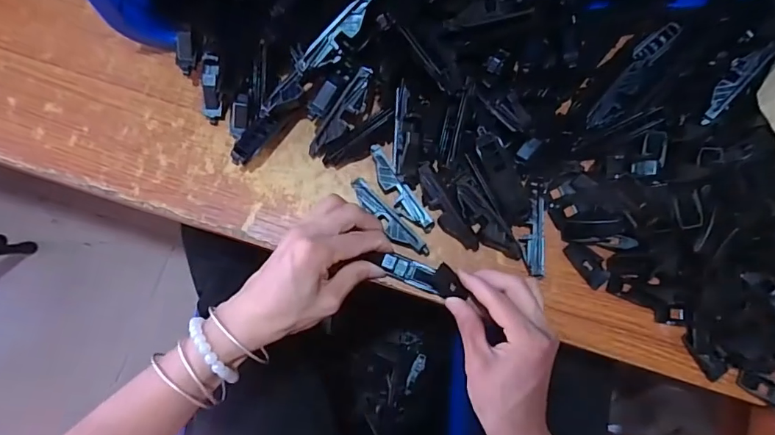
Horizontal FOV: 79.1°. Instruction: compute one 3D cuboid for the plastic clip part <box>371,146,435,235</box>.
[{"bbox_3d":[0.009,-0.022,0.385,0.017,0.016,0.082,-35,83,-10],"label":"plastic clip part"}]

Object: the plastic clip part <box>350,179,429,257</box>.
[{"bbox_3d":[0.000,0.002,0.381,0.015,0.018,0.082,-43,85,-10],"label":"plastic clip part"}]

